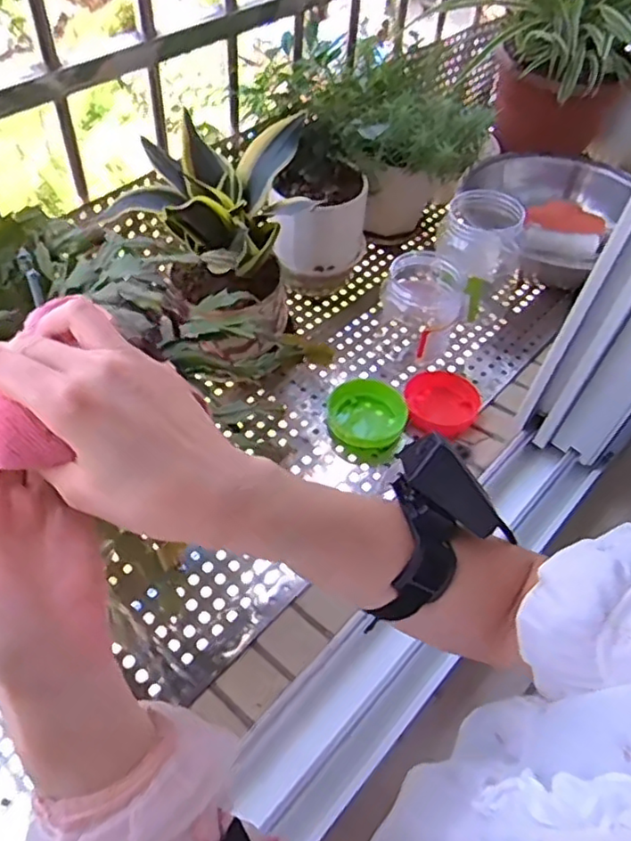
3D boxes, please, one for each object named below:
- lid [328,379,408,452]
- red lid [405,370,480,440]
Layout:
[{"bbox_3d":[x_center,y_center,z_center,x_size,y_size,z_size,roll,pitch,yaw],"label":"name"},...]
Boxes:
[{"bbox_3d":[0.061,-0.007,0.734,0.088,0.017,0.102,9,53,2],"label":"lid"},{"bbox_3d":[0.148,-0.024,0.749,0.087,0.015,0.092,1,50,-1],"label":"red lid"}]

